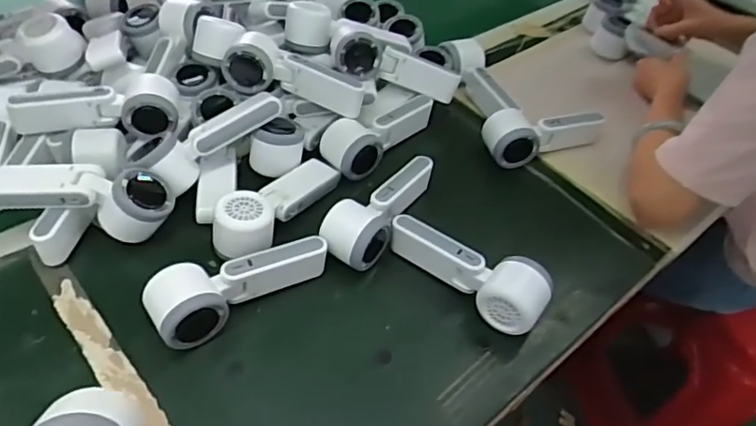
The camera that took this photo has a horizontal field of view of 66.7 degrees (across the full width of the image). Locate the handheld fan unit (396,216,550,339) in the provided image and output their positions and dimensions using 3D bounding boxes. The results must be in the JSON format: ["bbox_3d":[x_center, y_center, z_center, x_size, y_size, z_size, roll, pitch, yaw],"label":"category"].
[{"bbox_3d":[0.090,0.052,0.571,0.167,0.058,0.054,37,53,25],"label":"handheld fan unit"}]

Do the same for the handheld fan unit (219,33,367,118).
[{"bbox_3d":[-0.094,-0.165,0.674,0.161,0.052,0.066,9,46,1],"label":"handheld fan unit"}]

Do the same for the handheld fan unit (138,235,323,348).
[{"bbox_3d":[-0.130,0.060,0.532,0.160,0.053,0.059,-31,57,-31],"label":"handheld fan unit"}]

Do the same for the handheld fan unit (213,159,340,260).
[{"bbox_3d":[-0.103,-0.019,0.599,0.046,0.046,0.166,29,50,19],"label":"handheld fan unit"}]

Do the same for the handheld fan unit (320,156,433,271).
[{"bbox_3d":[0.000,-0.006,0.614,0.057,0.061,0.163,25,49,16],"label":"handheld fan unit"}]

